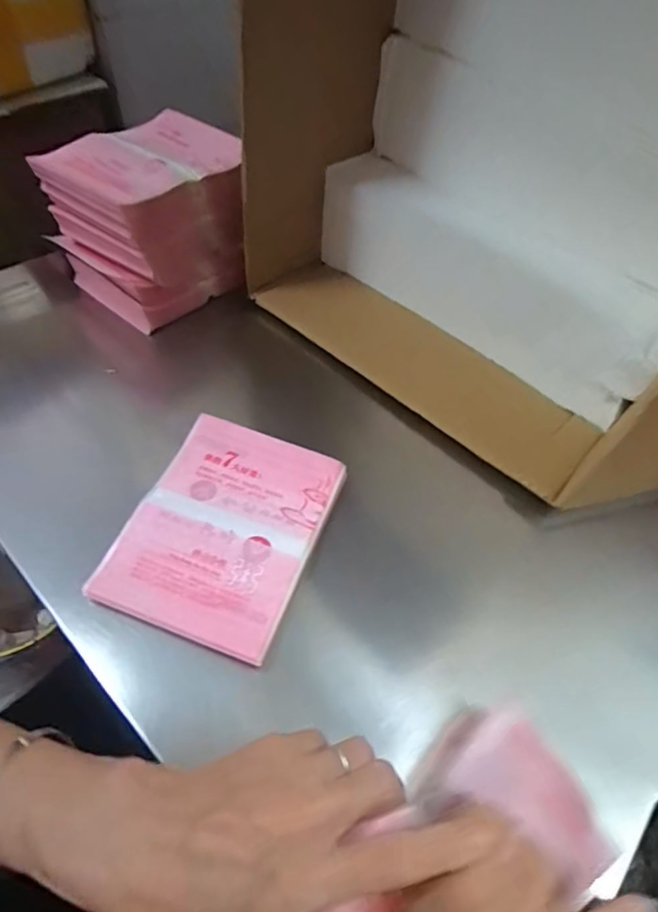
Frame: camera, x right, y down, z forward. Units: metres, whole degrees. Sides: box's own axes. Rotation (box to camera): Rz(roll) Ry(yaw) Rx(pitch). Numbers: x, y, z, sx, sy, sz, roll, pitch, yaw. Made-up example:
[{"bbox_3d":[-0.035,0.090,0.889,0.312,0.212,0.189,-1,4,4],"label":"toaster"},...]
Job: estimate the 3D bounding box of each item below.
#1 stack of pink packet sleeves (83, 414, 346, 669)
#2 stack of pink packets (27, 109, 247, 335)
[{"bbox_3d":[-0.072,0.049,0.374,0.122,0.014,0.162,19,53,9],"label":"stack of pink packet sleeves"},{"bbox_3d":[-0.171,-0.233,0.523,0.161,0.126,0.132,-36,63,-28],"label":"stack of pink packets"}]

